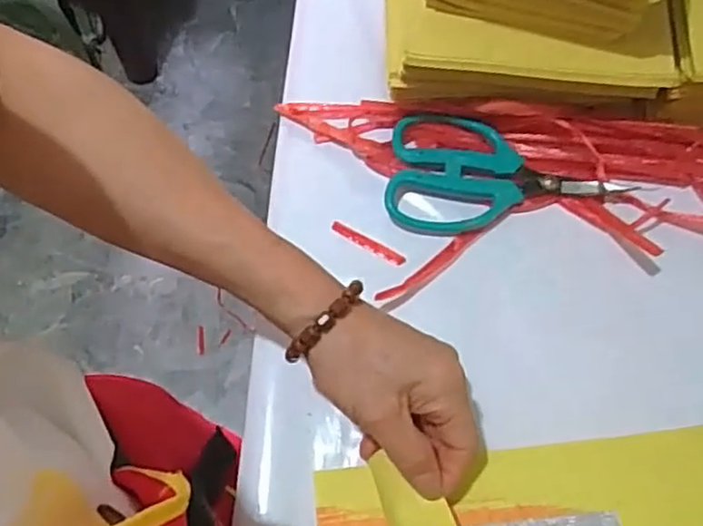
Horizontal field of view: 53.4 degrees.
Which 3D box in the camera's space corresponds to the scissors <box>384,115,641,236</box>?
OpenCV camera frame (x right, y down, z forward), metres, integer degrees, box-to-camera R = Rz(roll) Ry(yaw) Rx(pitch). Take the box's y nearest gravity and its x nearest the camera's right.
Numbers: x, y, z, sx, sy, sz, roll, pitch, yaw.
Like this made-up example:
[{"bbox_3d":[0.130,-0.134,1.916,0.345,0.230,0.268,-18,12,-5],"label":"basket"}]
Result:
[{"bbox_3d":[0.098,-0.052,0.444,0.147,0.013,0.078,6,69,4],"label":"scissors"}]

